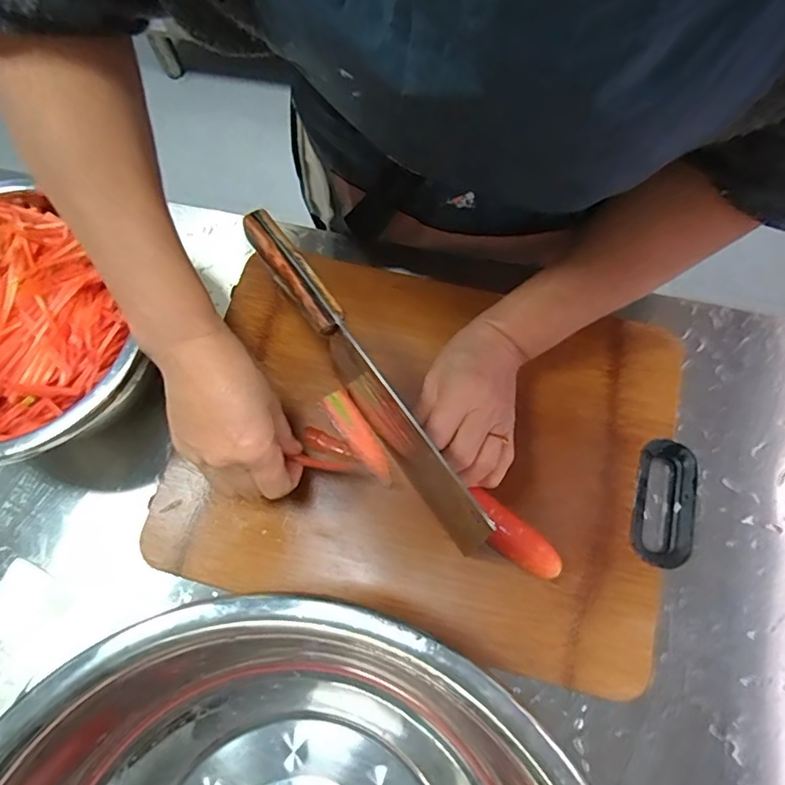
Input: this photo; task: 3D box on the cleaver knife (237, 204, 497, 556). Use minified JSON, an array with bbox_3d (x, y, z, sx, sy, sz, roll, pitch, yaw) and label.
[{"bbox_3d":[-0.020,-0.010,0.400,0.027,0.098,0.282,-34,74,-9],"label":"cleaver knife"}]

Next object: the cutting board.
[{"bbox_3d":[0.021,0.040,0.431,0.382,0.027,0.288,14,73,7],"label":"cutting board"}]

